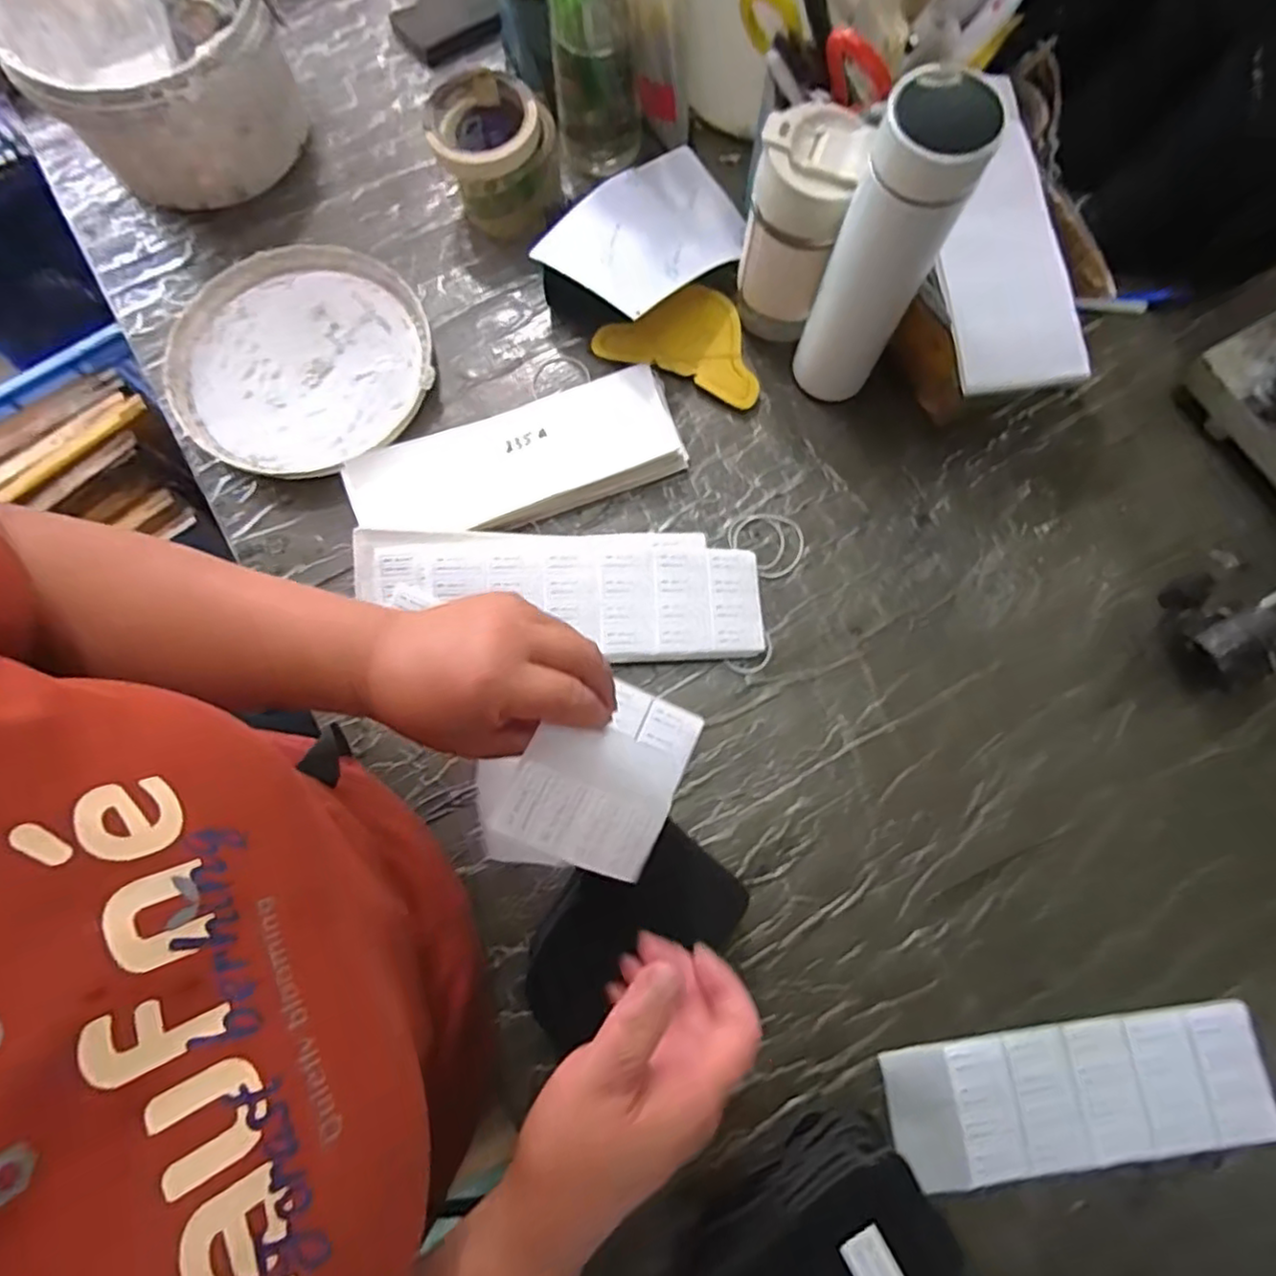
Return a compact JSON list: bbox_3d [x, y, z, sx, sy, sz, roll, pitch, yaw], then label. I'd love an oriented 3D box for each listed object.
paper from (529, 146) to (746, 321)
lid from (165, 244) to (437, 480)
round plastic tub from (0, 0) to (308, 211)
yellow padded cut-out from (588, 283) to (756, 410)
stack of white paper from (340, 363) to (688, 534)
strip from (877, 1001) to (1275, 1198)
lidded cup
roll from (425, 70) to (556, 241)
[{"bbox_3d":[0.019,-0.344,0.566,0.121,0.069,0.194,41,80,8],"label":"paper"},{"bbox_3d":[-0.287,-0.236,0.566,0.209,0.018,0.206,0,77,-1],"label":"lid"},{"bbox_3d":[-0.417,-0.507,0.578,0.199,0.137,0.203,0,77,-1],"label":"round plastic tub"},{"bbox_3d":[0.044,-0.261,0.574,0.143,0.020,0.086,22,78,4],"label":"yellow padded cut-out"},{"bbox_3d":[-0.098,-0.143,0.539,0.258,0.027,0.092,-21,78,-5],"label":"stack of white paper"},{"bbox_3d":[0.294,0.308,0.443,0.248,0.017,0.080,-8,77,-3],"label":"strip"},{"bbox_3d":[0.123,-0.310,0.513,0.077,0.155,0.069,38,79,8],"label":"lidded cup"},{"bbox_3d":[-0.122,-0.414,0.573,0.104,0.081,0.091,0,77,-1],"label":"roll"}]

